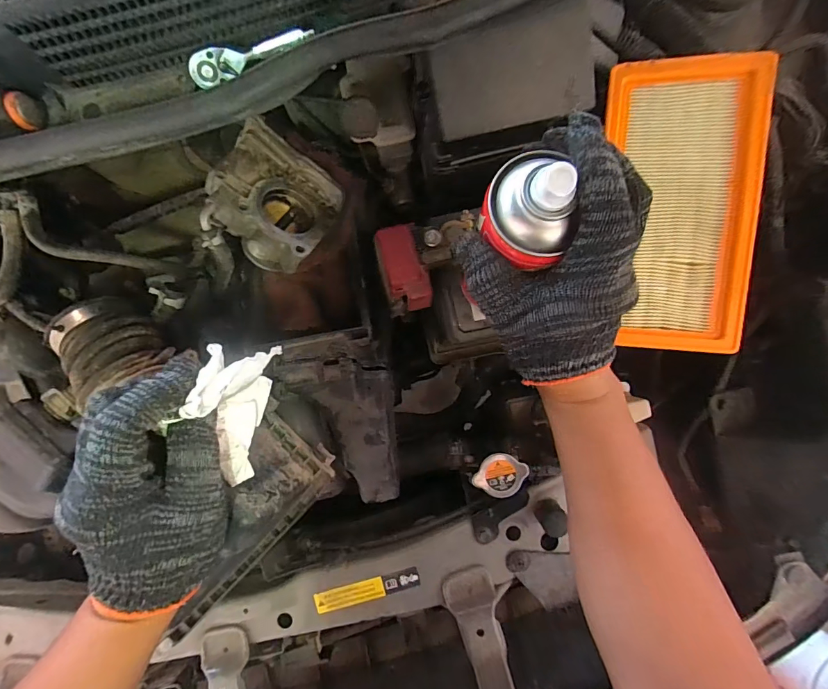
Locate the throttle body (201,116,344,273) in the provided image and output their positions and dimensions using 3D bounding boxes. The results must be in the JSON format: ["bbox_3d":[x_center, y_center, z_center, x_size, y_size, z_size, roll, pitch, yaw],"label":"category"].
[{"bbox_3d":[-0.149,-0.131,0.416,0.113,0.078,0.141,32,58,-20],"label":"throttle body"}]

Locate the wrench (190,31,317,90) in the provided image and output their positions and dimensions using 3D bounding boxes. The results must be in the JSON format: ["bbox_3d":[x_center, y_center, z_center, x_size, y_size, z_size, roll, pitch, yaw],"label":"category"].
[{"bbox_3d":[-0.115,-0.205,0.286,0.087,0.013,0.019,-21,88,-2],"label":"wrench"}]

